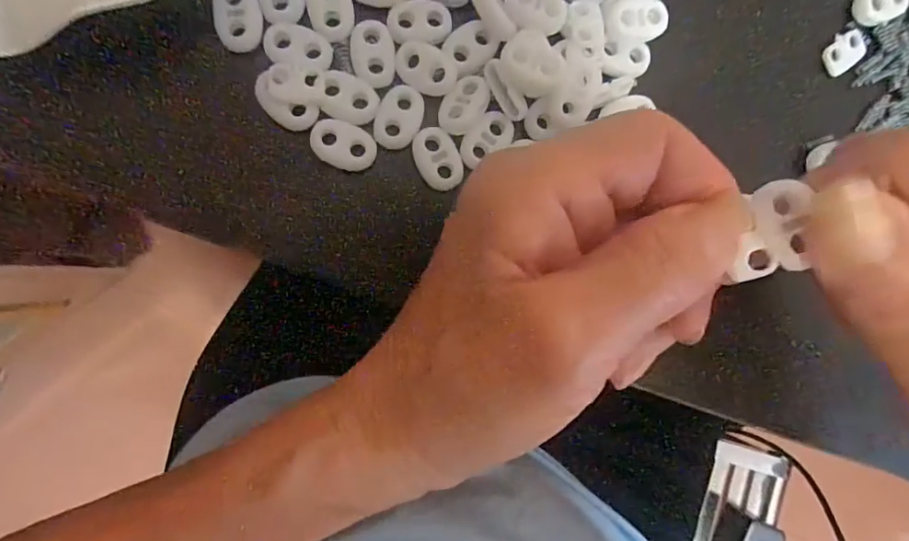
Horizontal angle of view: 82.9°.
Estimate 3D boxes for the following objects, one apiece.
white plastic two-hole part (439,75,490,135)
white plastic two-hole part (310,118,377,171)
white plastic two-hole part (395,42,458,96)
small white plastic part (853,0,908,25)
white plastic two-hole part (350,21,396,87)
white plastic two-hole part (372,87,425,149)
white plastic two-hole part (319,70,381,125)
[{"bbox_3d":[0.004,-0.058,0.179,0.014,0.005,0.021,37,85,-7],"label":"white plastic two-hole part"},{"bbox_3d":[-0.038,-0.043,0.175,0.022,0.004,0.015,16,88,-9],"label":"white plastic two-hole part"},{"bbox_3d":[-0.009,-0.071,0.178,0.022,0.004,0.016,35,85,-7],"label":"white plastic two-hole part"},{"bbox_3d":[0.174,-0.109,0.210,0.022,0.005,0.015,-23,92,-7],"label":"small white plastic part"},{"bbox_3d":[-0.028,-0.074,0.175,0.014,0.004,0.022,-5,91,-9],"label":"white plastic two-hole part"},{"bbox_3d":[-0.019,-0.053,0.178,0.015,0.004,0.022,20,87,-8],"label":"white plastic two-hole part"},{"bbox_3d":[-0.036,-0.059,0.174,0.020,0.004,0.016,15,88,-9],"label":"white plastic two-hole part"}]

